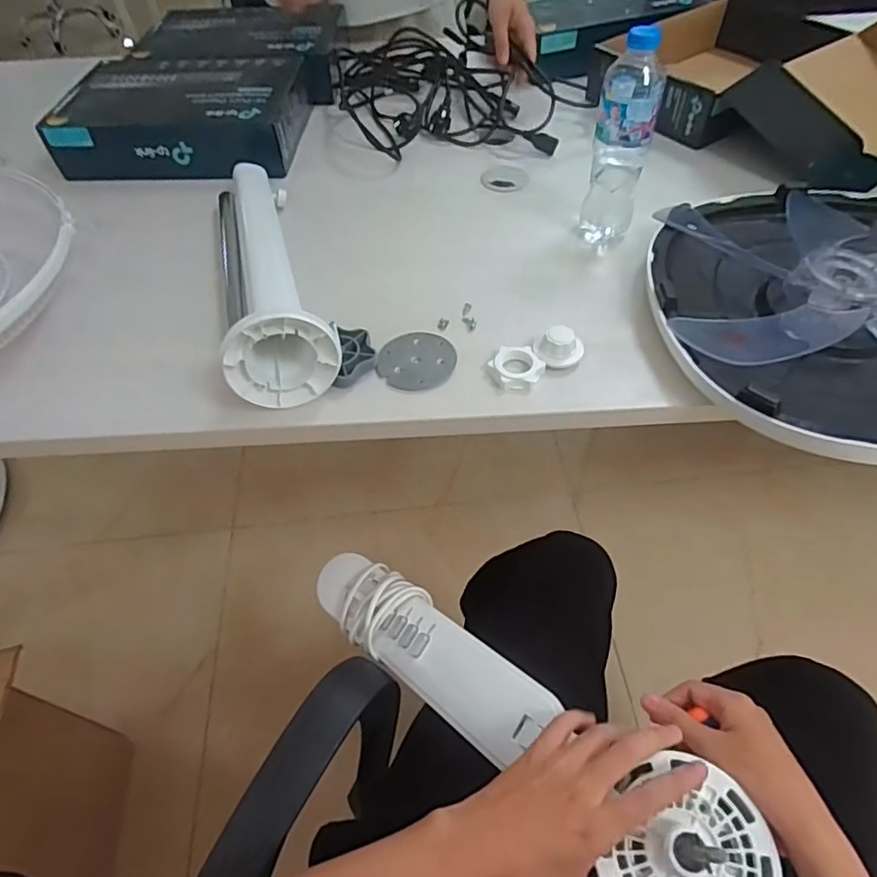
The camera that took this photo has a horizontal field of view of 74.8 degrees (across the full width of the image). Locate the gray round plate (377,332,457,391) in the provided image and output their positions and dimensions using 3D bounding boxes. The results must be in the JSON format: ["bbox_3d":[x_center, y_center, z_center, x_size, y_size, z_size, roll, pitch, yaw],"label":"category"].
[{"bbox_3d":[-0.022,-0.082,0.600,0.074,0.007,0.078,-1,53,1],"label":"gray round plate"}]

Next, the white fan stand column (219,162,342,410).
[{"bbox_3d":[-0.204,-0.214,0.643,0.103,0.091,0.414,-16,54,-10],"label":"white fan stand column"}]

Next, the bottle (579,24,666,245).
[{"bbox_3d":[0.206,-0.331,0.652,0.063,0.212,0.060,14,55,13],"label":"bottle"}]

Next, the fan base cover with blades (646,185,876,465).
[{"bbox_3d":[0.419,-0.140,0.580,0.382,0.074,0.378,4,53,5],"label":"fan base cover with blades"}]

